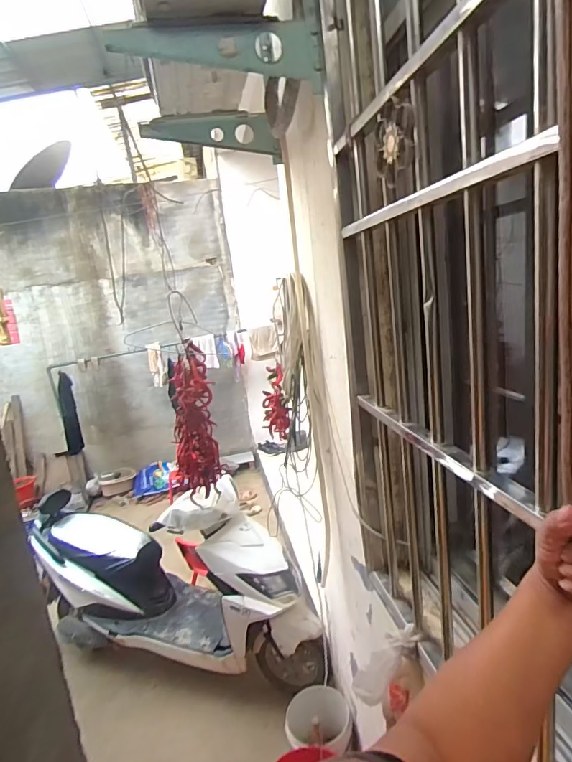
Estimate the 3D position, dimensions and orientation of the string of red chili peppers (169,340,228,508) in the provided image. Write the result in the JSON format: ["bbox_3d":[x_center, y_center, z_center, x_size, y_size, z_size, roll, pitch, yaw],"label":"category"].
[{"bbox_3d":[-0.319,0.158,1.531,0.119,0.514,0.124,-4,12,14],"label":"string of red chili peppers"}]

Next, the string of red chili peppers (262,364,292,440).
[{"bbox_3d":[-0.037,0.080,1.560,0.073,0.248,0.113,-15,14,-36],"label":"string of red chili peppers"}]

